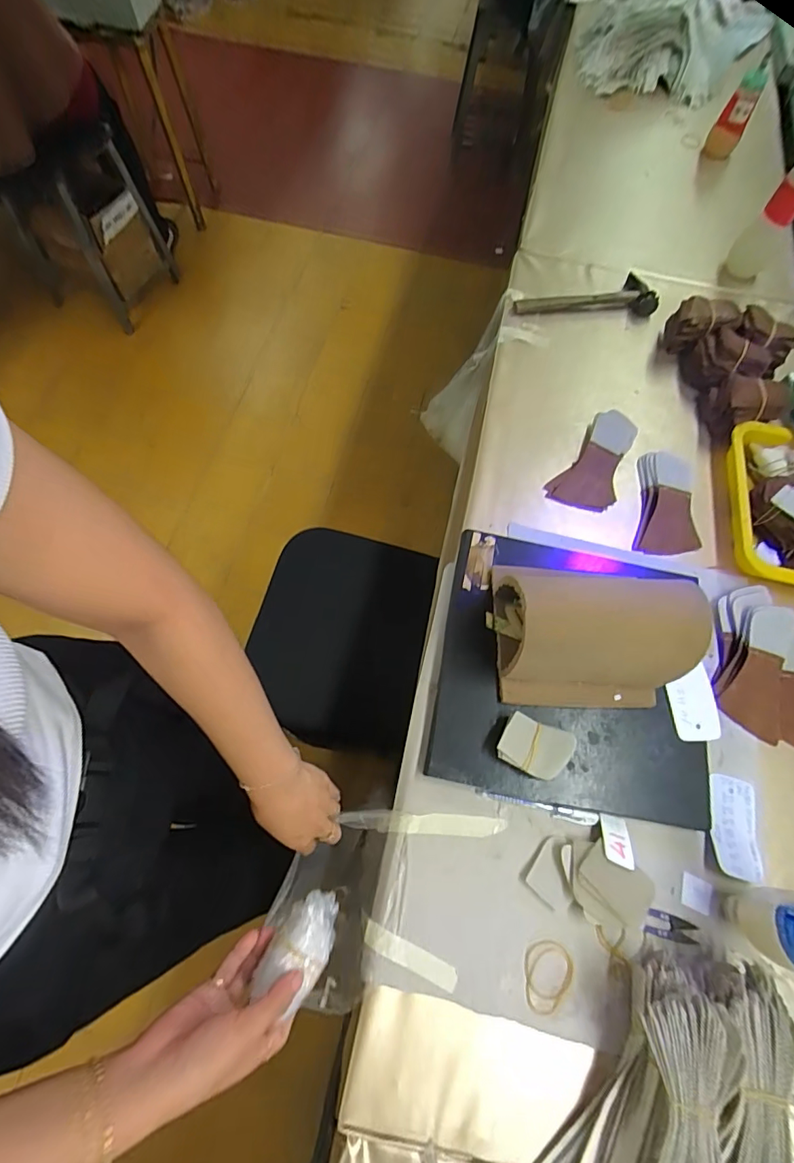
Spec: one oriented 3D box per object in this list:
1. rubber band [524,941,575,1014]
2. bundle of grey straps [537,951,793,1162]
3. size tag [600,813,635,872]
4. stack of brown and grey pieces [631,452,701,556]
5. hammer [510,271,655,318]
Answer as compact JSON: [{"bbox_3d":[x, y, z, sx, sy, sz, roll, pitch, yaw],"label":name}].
[{"bbox_3d":[0.148,0.383,0.471,0.048,0.004,0.057,3,67,-2],"label":"rubber band"},{"bbox_3d":[0.236,0.443,0.398,0.177,0.072,0.225,11,67,2],"label":"bundle of grey straps"},{"bbox_3d":[0.230,0.270,0.509,0.032,0.004,0.050,15,42,0],"label":"size tag"},{"bbox_3d":[0.382,-0.110,0.690,0.083,0.025,0.161,13,67,2],"label":"stack of brown and grey pieces"},{"bbox_3d":[0.320,-0.490,0.843,0.239,0.023,0.092,-4,65,0],"label":"hammer"}]

